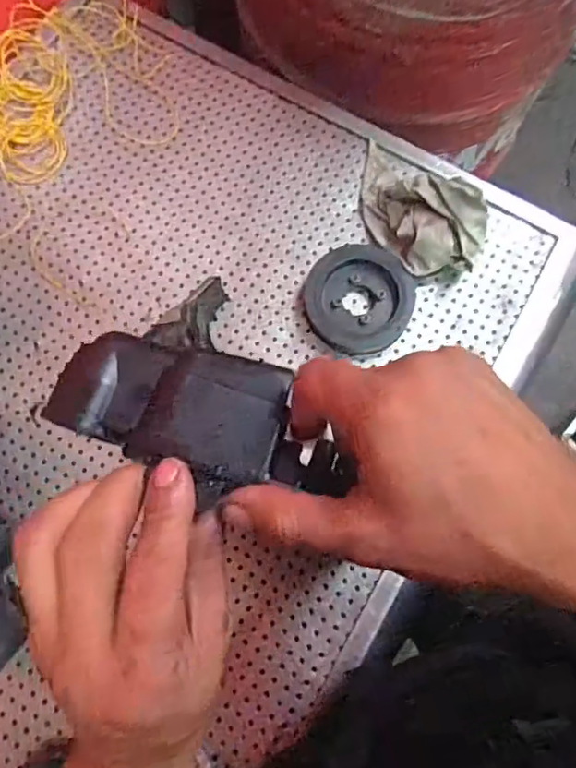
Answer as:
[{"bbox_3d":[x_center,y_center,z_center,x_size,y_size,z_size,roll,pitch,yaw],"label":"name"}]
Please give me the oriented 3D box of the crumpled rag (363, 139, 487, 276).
[{"bbox_3d":[0.158,-0.235,0.760,0.098,0.091,0.206,-33,78,-9],"label":"crumpled rag"}]

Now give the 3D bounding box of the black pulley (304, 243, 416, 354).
[{"bbox_3d":[0.090,-0.113,0.765,0.136,0.031,0.143,0,75,-1],"label":"black pulley"}]

